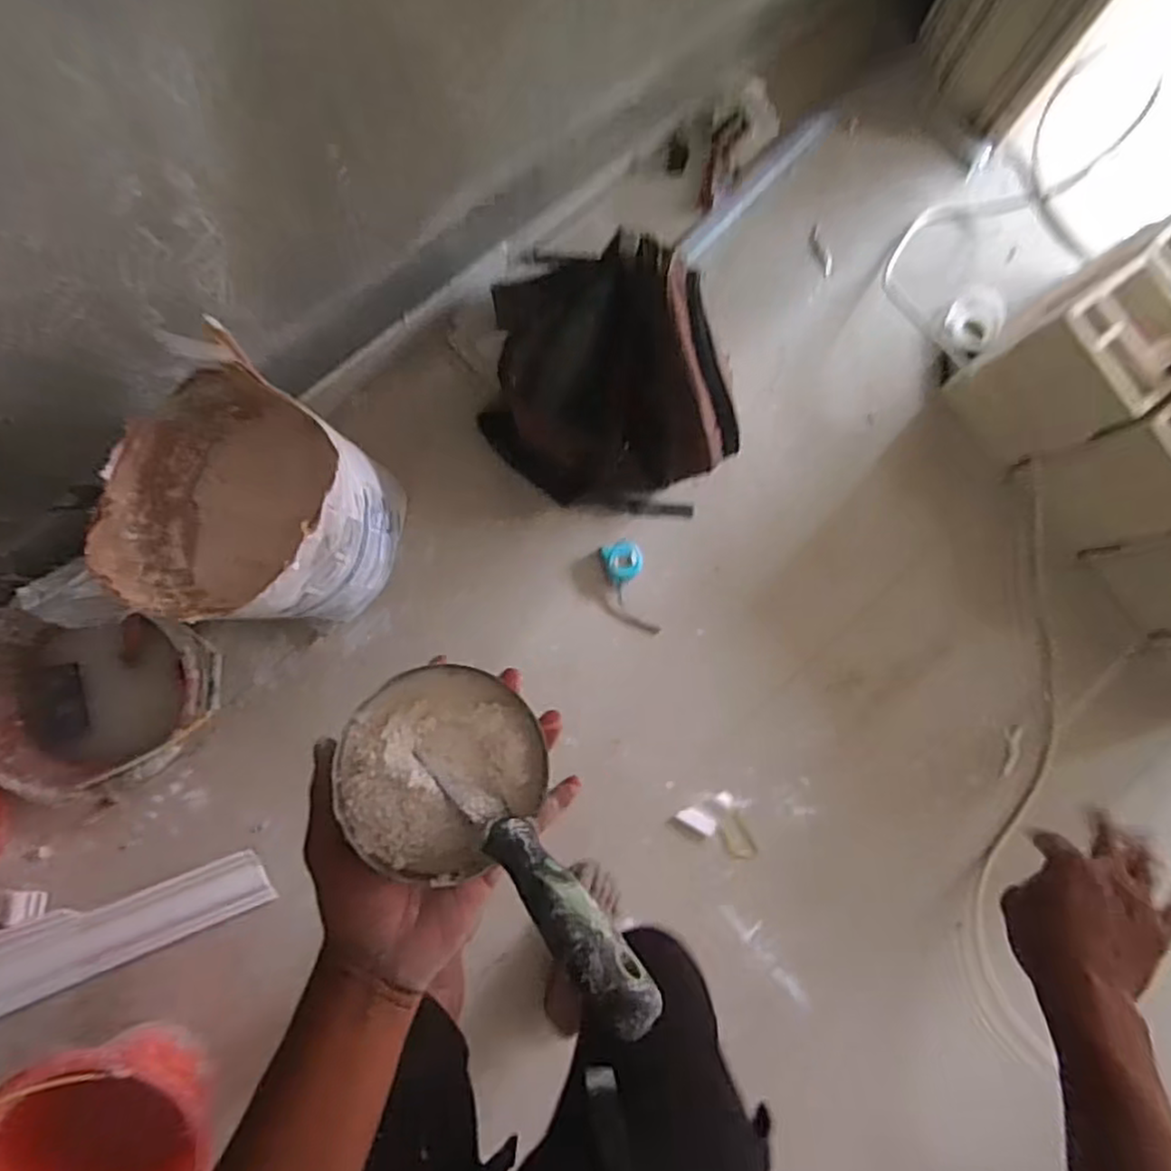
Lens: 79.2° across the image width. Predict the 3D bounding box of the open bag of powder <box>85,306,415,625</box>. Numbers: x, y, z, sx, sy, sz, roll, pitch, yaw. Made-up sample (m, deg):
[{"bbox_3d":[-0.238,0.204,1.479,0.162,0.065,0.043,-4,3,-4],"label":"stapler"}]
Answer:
[{"bbox_3d":[-0.385,-0.075,0.909,0.215,0.474,0.268,25,81,-6],"label":"open bag of powder"}]

